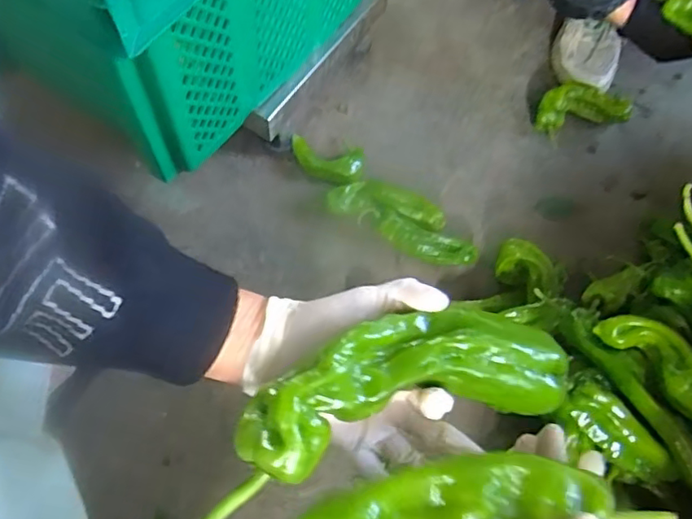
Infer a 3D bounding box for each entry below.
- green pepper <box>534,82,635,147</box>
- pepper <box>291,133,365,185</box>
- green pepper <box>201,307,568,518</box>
[{"bbox_3d":[0.347,-0.227,0.891,0.147,0.047,0.070,-17,64,-11],"label":"green pepper"},{"bbox_3d":[-0.027,-0.132,0.820,0.102,0.033,0.059,6,62,1],"label":"pepper"},{"bbox_3d":[0.018,0.081,0.333,0.231,0.038,0.084,-17,64,-17],"label":"green pepper"}]

